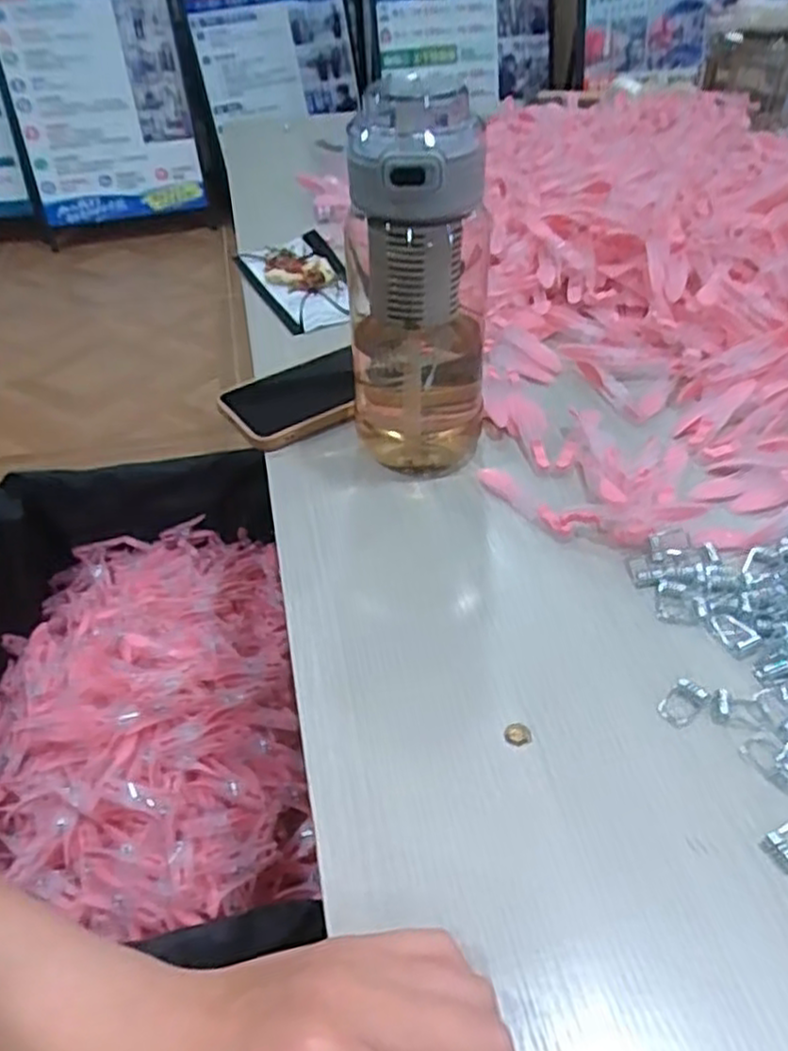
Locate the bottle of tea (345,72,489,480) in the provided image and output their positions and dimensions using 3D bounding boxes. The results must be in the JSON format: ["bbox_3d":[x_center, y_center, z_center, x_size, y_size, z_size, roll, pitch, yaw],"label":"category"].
[{"bbox_3d":[0.014,-0.136,0.439,0.083,0.214,0.091,-2,43,1],"label":"bottle of tea"}]

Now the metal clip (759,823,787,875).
[{"bbox_3d":[0.158,0.123,0.291,0.024,0.006,0.015,-22,46,-20],"label":"metal clip"}]

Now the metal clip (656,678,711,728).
[{"bbox_3d":[0.132,0.080,0.339,0.024,0.006,0.016,-31,50,-27],"label":"metal clip"}]

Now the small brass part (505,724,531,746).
[{"bbox_3d":[0.056,0.094,0.335,0.012,0.004,0.011,-1,43,1],"label":"small brass part"}]

